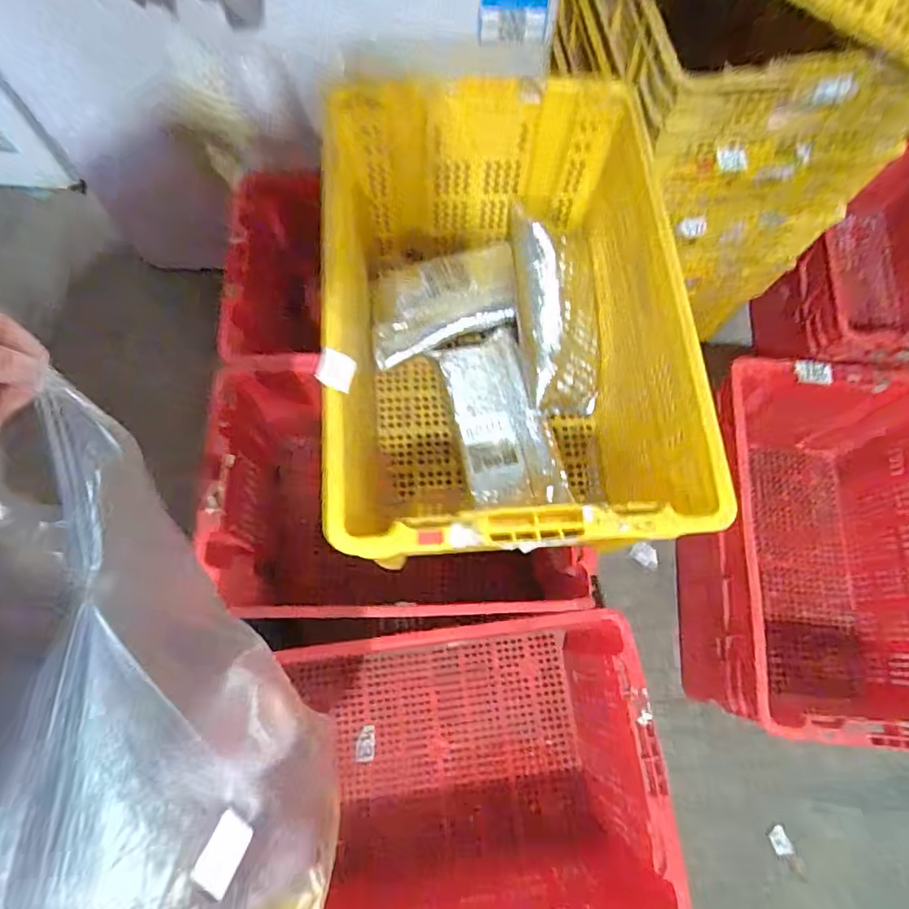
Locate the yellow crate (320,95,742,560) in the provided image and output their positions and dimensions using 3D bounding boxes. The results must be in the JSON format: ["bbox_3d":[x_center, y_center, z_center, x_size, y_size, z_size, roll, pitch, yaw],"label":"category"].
[{"bbox_3d":[0.048,-0.147,0.767,0.434,0.322,0.586,-4,71,-3],"label":"yellow crate"}]

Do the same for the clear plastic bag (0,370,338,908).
[{"bbox_3d":[-0.182,0.241,0.355,0.054,0.283,0.494,-16,69,24],"label":"clear plastic bag"}]

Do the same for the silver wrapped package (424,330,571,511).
[{"bbox_3d":[0.062,-0.052,0.815,0.138,0.039,0.278,-19,73,-7],"label":"silver wrapped package"}]

